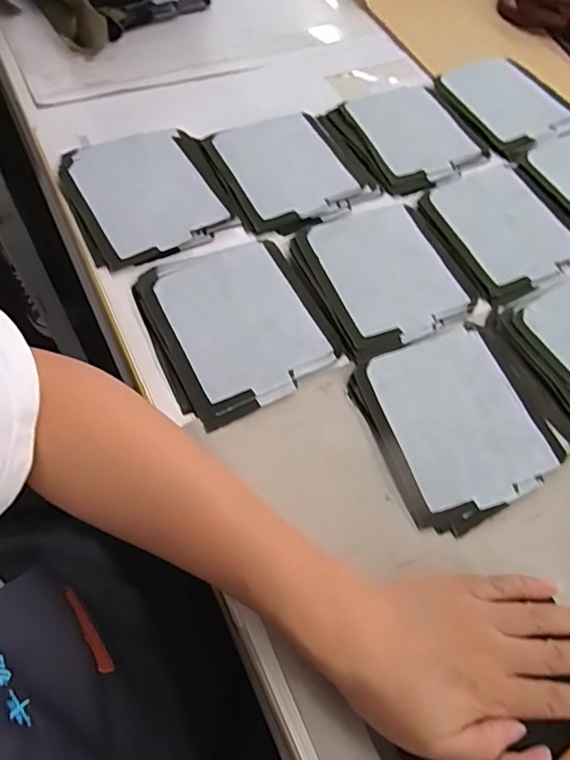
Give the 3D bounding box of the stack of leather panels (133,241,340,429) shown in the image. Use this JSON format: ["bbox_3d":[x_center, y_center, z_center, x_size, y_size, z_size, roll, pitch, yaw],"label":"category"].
[{"bbox_3d":[-0.038,-0.051,0.433,0.136,0.019,0.154,-22,65,-14],"label":"stack of leather panels"}]

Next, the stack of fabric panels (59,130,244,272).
[{"bbox_3d":[-0.129,-0.176,0.501,0.137,0.012,0.154,-23,65,-15],"label":"stack of fabric panels"}]

